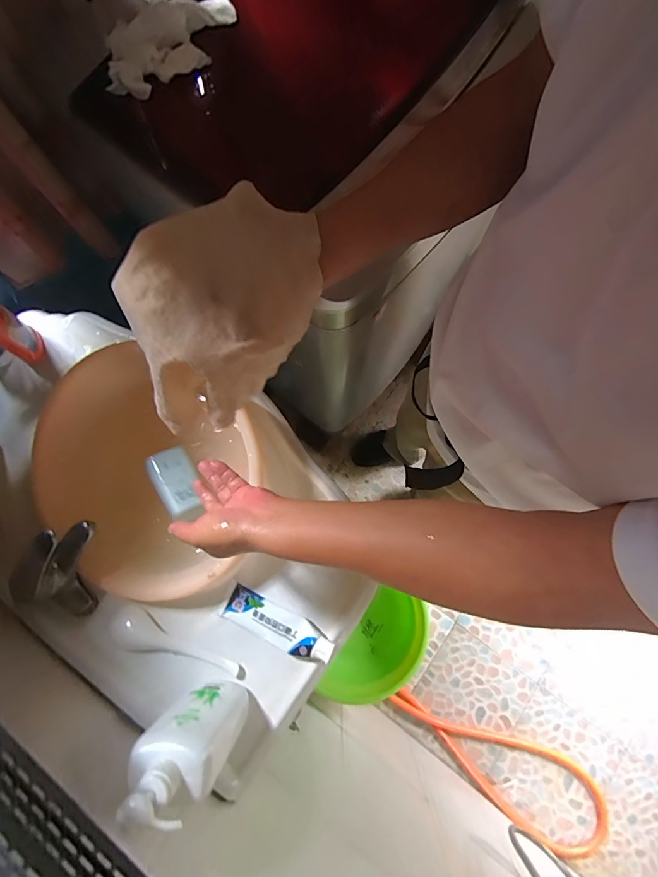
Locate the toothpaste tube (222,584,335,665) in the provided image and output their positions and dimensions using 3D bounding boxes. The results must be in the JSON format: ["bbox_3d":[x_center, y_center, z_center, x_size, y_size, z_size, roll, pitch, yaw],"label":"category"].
[{"bbox_3d":[-0.075,0.269,0.559,0.161,0.033,0.049,25,80,6],"label":"toothpaste tube"}]

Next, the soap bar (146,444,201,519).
[{"bbox_3d":[-0.232,0.067,0.598,0.061,0.029,0.100,-26,73,-31],"label":"soap bar"}]

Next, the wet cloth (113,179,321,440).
[{"bbox_3d":[-0.102,-0.119,0.376,0.132,0.111,0.201,43,80,8],"label":"wet cloth"}]

